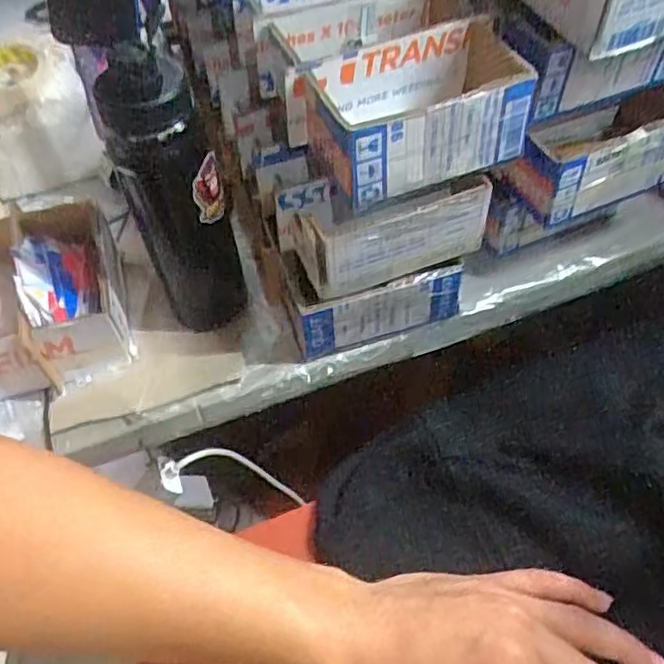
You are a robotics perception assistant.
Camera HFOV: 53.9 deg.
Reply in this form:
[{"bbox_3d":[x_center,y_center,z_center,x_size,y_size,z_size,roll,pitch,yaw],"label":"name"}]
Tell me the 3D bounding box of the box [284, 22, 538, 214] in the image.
[{"bbox_3d":[0.070,-0.169,0.500,0.186,0.073,0.099,-18,55,-11],"label":"box"}]

